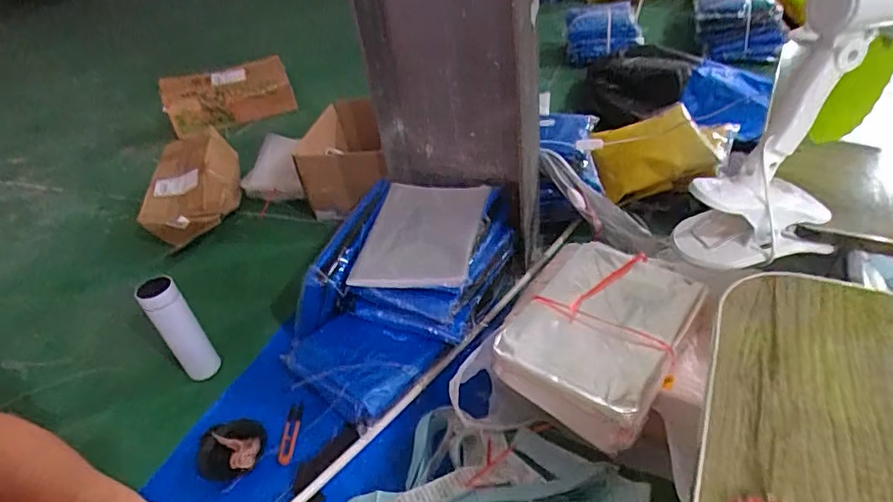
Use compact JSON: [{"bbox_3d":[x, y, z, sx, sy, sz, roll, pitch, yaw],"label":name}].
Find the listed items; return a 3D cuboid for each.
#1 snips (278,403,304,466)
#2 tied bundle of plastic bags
[{"bbox_3d":[-0.276,0.322,0.908,0.027,0.013,0.113,-5,39,6],"label":"snips"},{"bbox_3d":[0.242,0.126,0.855,0.265,0.087,0.323,20,47,31],"label":"tied bundle of plastic bags"}]

